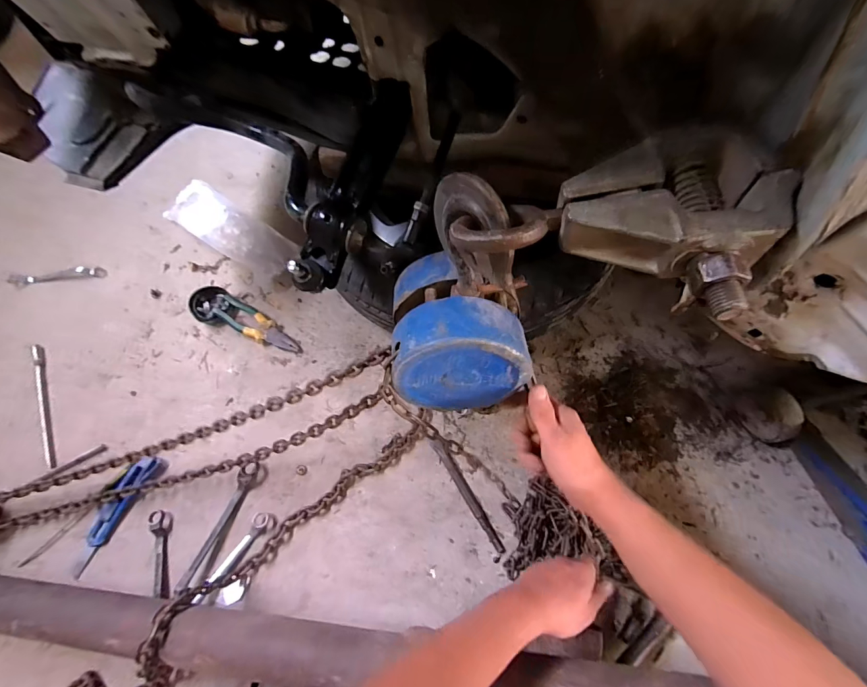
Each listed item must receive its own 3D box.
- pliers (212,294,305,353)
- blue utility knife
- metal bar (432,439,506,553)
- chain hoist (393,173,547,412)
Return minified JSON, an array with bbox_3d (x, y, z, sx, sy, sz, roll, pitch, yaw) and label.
[{"bbox_3d":[-0.349,-0.033,0.753,0.207,0.026,0.053,29,72,17],"label":"pliers"},{"bbox_3d":[-0.538,0.286,0.644,0.050,0.027,0.201,23,70,15],"label":"blue utility knife"},{"bbox_3d":[0.054,0.240,0.615,0.018,0.013,0.193,-30,67,-8],"label":"metal bar"},{"bbox_3d":[0.024,-0.035,0.355,0.123,0.200,0.129,-2,65,2],"label":"chain hoist"}]

